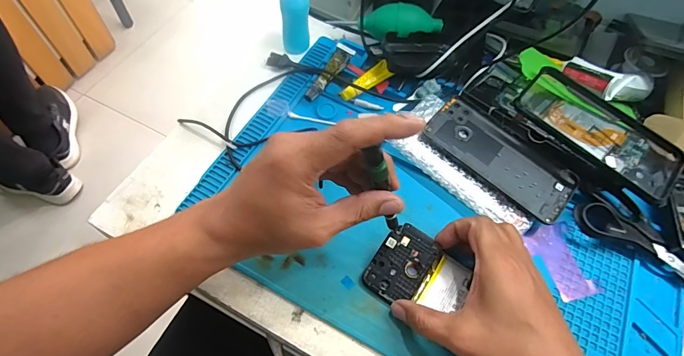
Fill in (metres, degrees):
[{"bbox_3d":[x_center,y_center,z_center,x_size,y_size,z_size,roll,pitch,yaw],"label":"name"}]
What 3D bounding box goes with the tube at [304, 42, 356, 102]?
[{"bbox_3d":[-0.014,-0.128,0.464,0.022,0.013,0.091,26,63,11],"label":"tube"}]

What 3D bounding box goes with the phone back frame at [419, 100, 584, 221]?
[{"bbox_3d":[0.171,-0.024,0.414,0.161,0.009,0.075,38,66,16],"label":"phone back frame"}]

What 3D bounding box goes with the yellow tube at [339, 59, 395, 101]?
[{"bbox_3d":[0.028,-0.117,0.462,0.069,0.006,0.022,-32,87,-9],"label":"yellow tube"}]

